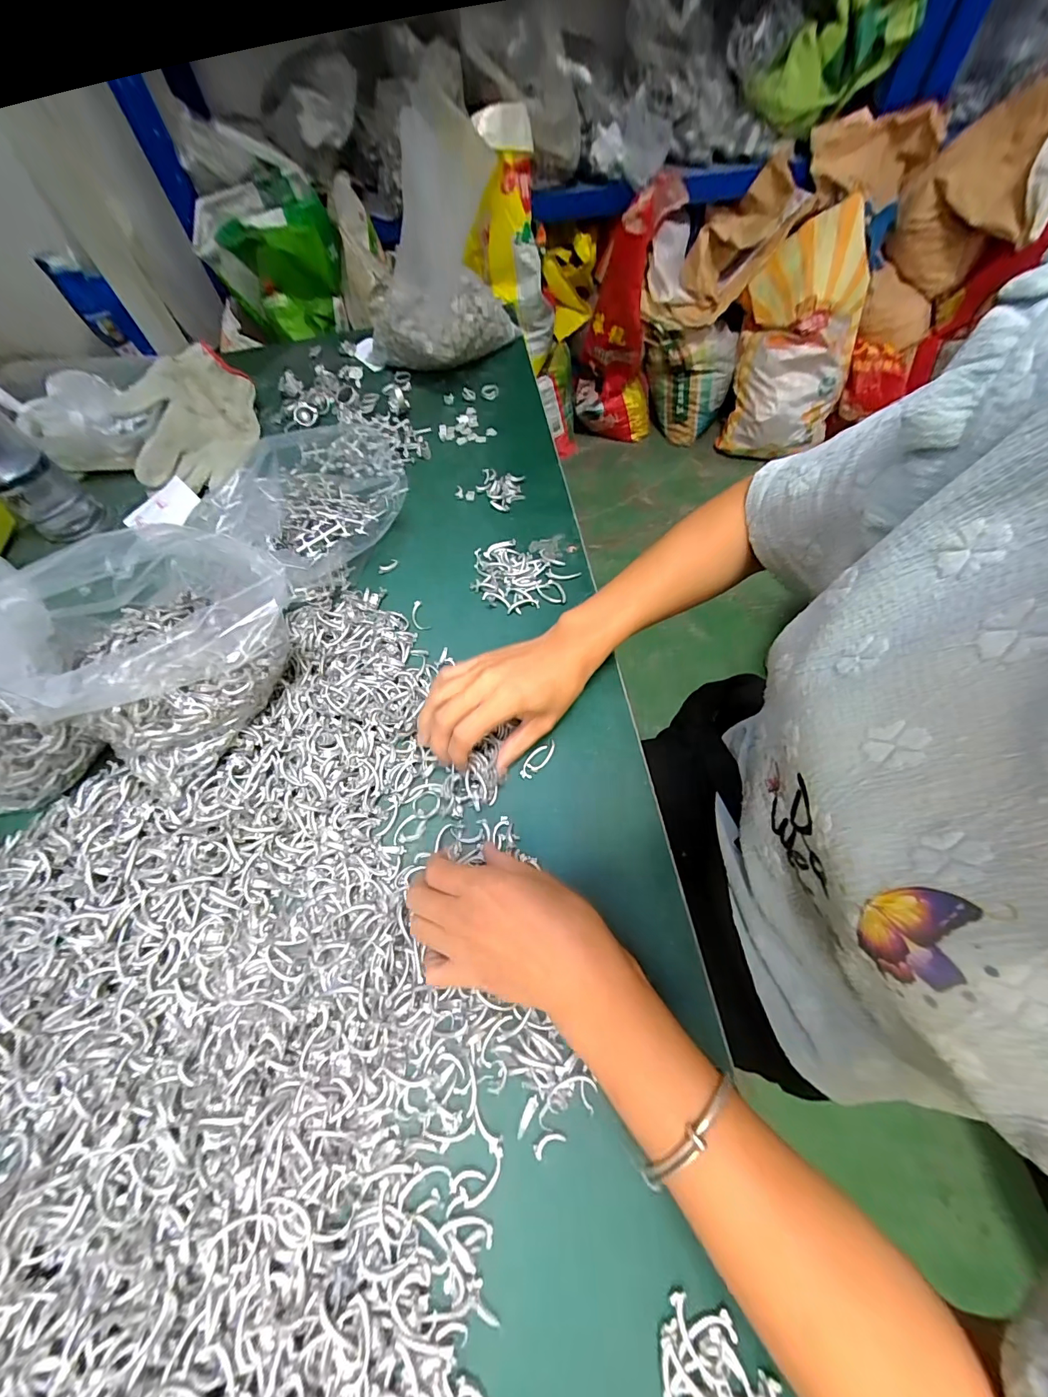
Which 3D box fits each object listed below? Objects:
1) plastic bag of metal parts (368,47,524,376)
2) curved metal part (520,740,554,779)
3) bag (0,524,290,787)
[{"bbox_3d":[-0.111,-0.497,0.493,0.179,0.234,0.119,11,64,8],"label":"plastic bag of metal parts"},{"bbox_3d":[0.011,0.047,0.350,0.036,0.004,0.013,-38,69,-16],"label":"curved metal part"},{"bbox_3d":[-0.267,-0.039,0.336,0.146,0.110,0.171,35,69,18],"label":"bag"}]

